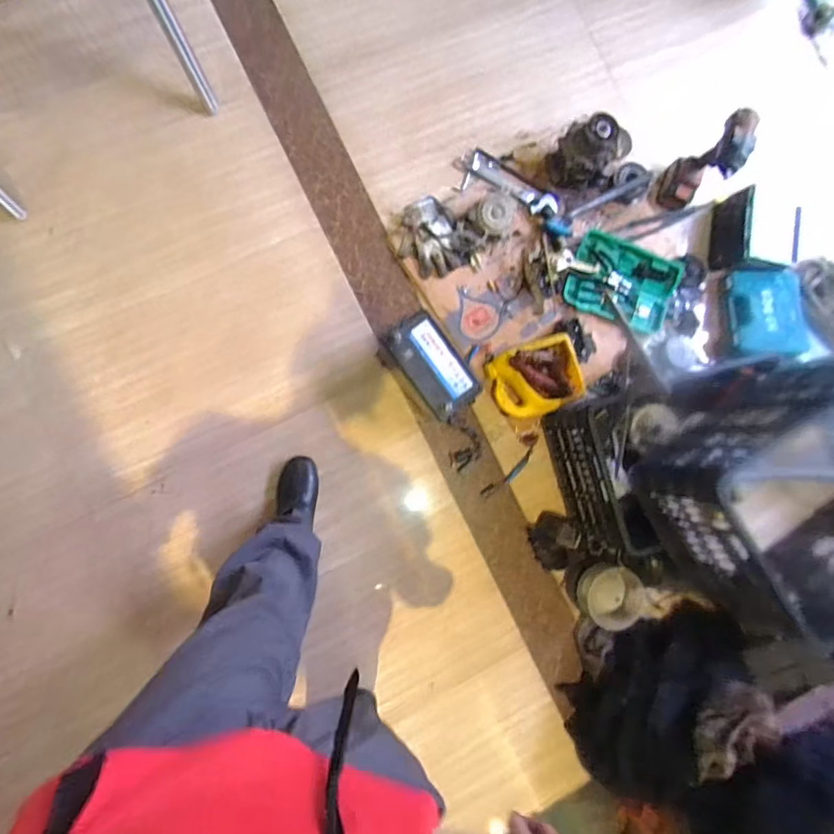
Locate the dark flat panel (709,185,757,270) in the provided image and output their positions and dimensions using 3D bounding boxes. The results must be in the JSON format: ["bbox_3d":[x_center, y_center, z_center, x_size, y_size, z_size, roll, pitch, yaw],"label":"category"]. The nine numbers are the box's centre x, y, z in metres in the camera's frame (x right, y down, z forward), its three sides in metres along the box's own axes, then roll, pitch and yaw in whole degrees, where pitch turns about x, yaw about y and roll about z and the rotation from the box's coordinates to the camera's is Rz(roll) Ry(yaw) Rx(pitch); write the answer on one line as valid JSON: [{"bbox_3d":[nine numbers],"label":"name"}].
[{"bbox_3d":[0.808,-0.478,1.286,0.026,0.106,0.175,1,92,-25],"label":"dark flat panel"}]

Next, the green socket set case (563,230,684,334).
[{"bbox_3d":[0.537,-0.350,1.298,0.273,0.036,0.194,20,84,-6],"label":"green socket set case"}]

